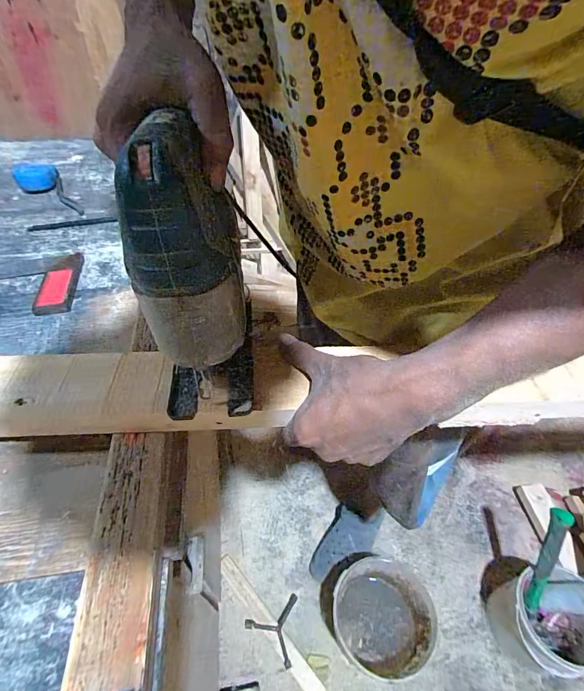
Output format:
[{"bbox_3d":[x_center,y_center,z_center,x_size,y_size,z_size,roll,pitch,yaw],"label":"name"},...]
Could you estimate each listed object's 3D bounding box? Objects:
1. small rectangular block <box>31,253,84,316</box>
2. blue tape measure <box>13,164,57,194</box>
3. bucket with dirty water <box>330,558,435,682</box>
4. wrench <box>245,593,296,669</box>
[{"bbox_3d":[-0.321,-0.089,0.510,0.045,0.015,0.126,-7,48,-10],"label":"small rectangular block"},{"bbox_3d":[-0.487,-0.320,0.706,0.072,0.027,0.082,-24,53,-24],"label":"blue tape measure"},{"bbox_3d":[0.191,0.597,0.822,0.207,0.166,0.190,-2,48,2],"label":"bucket with dirty water"},{"bbox_3d":[-0.051,0.646,0.852,0.114,0.029,0.135,7,47,3],"label":"wrench"}]

